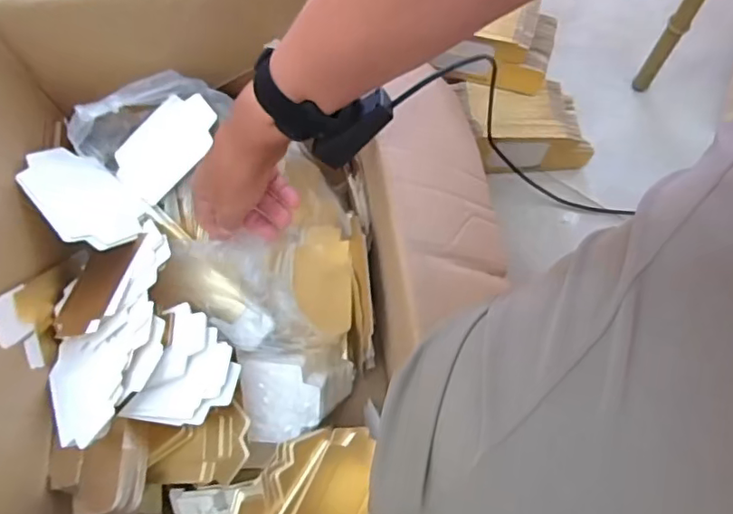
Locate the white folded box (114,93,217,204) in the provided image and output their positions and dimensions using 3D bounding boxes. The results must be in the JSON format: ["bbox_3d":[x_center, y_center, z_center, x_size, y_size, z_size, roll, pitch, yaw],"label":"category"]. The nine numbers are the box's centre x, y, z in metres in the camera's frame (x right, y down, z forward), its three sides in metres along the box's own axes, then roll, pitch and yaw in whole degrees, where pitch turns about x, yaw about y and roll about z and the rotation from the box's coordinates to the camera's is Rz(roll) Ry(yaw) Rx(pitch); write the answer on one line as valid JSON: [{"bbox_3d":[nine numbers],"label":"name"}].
[{"bbox_3d":[-0.205,-0.116,0.579,0.116,0.009,0.068,-43,86,5],"label":"white folded box"}]

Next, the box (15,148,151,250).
[{"bbox_3d":[-0.277,-0.059,0.548,0.125,0.007,0.087,41,38,5],"label":"box"}]

